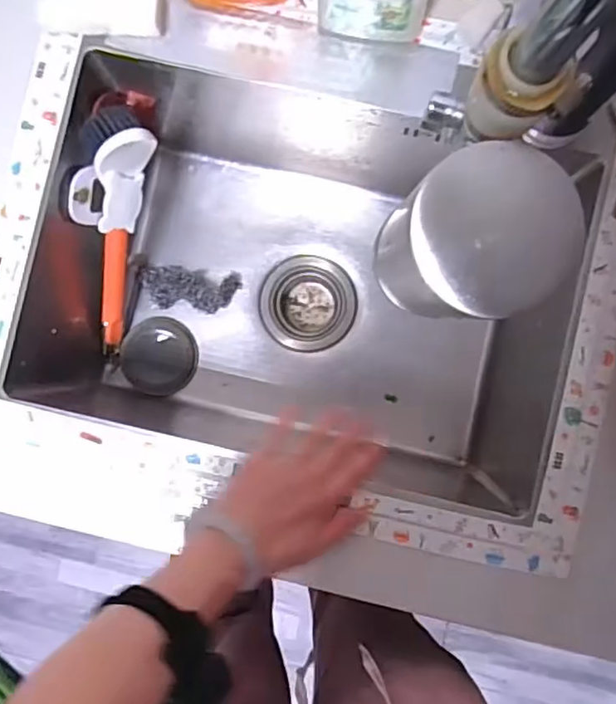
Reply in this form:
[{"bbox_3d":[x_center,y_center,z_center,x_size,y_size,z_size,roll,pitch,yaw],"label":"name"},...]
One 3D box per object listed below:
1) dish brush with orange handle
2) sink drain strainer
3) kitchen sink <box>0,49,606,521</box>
[{"bbox_3d":[-0.194,-0.094,0.604,0.063,0.057,0.274,15,128,2],"label":"dish brush with orange handle"},{"bbox_3d":[0.002,-0.056,0.735,0.111,0.067,0.109,0,88,1],"label":"sink drain strainer"},{"bbox_3d":[0.001,-0.078,0.622,0.463,0.227,0.398,16,88,2],"label":"kitchen sink"}]

